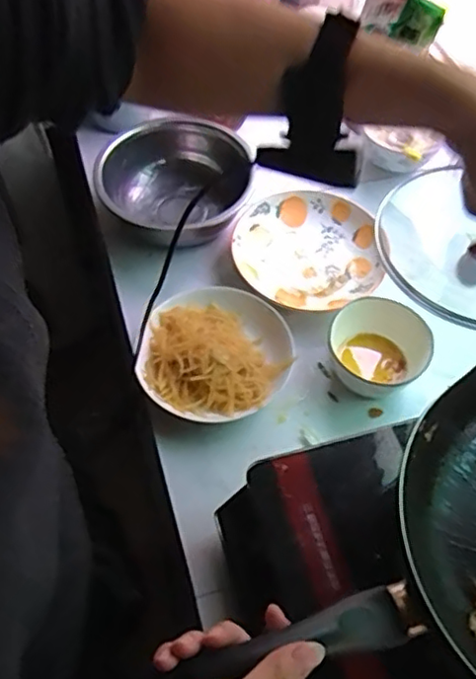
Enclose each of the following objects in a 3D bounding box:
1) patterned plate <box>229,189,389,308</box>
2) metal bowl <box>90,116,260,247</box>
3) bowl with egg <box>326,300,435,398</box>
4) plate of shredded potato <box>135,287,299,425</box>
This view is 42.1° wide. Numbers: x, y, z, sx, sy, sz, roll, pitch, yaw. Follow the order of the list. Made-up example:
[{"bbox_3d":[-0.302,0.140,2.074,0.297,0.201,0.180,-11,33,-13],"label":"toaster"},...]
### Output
[{"bbox_3d":[0.089,-0.120,0.824,0.184,0.029,0.184,1,57,-1],"label":"patterned plate"},{"bbox_3d":[-0.084,-0.211,0.845,0.197,0.073,0.166,4,57,0],"label":"metal bowl"},{"bbox_3d":[0.169,0.012,0.726,0.114,0.056,0.096,-3,57,-4],"label":"bowl with egg"},{"bbox_3d":[-0.028,0.019,0.728,0.169,0.045,0.170,1,57,-1],"label":"plate of shredded potato"}]

